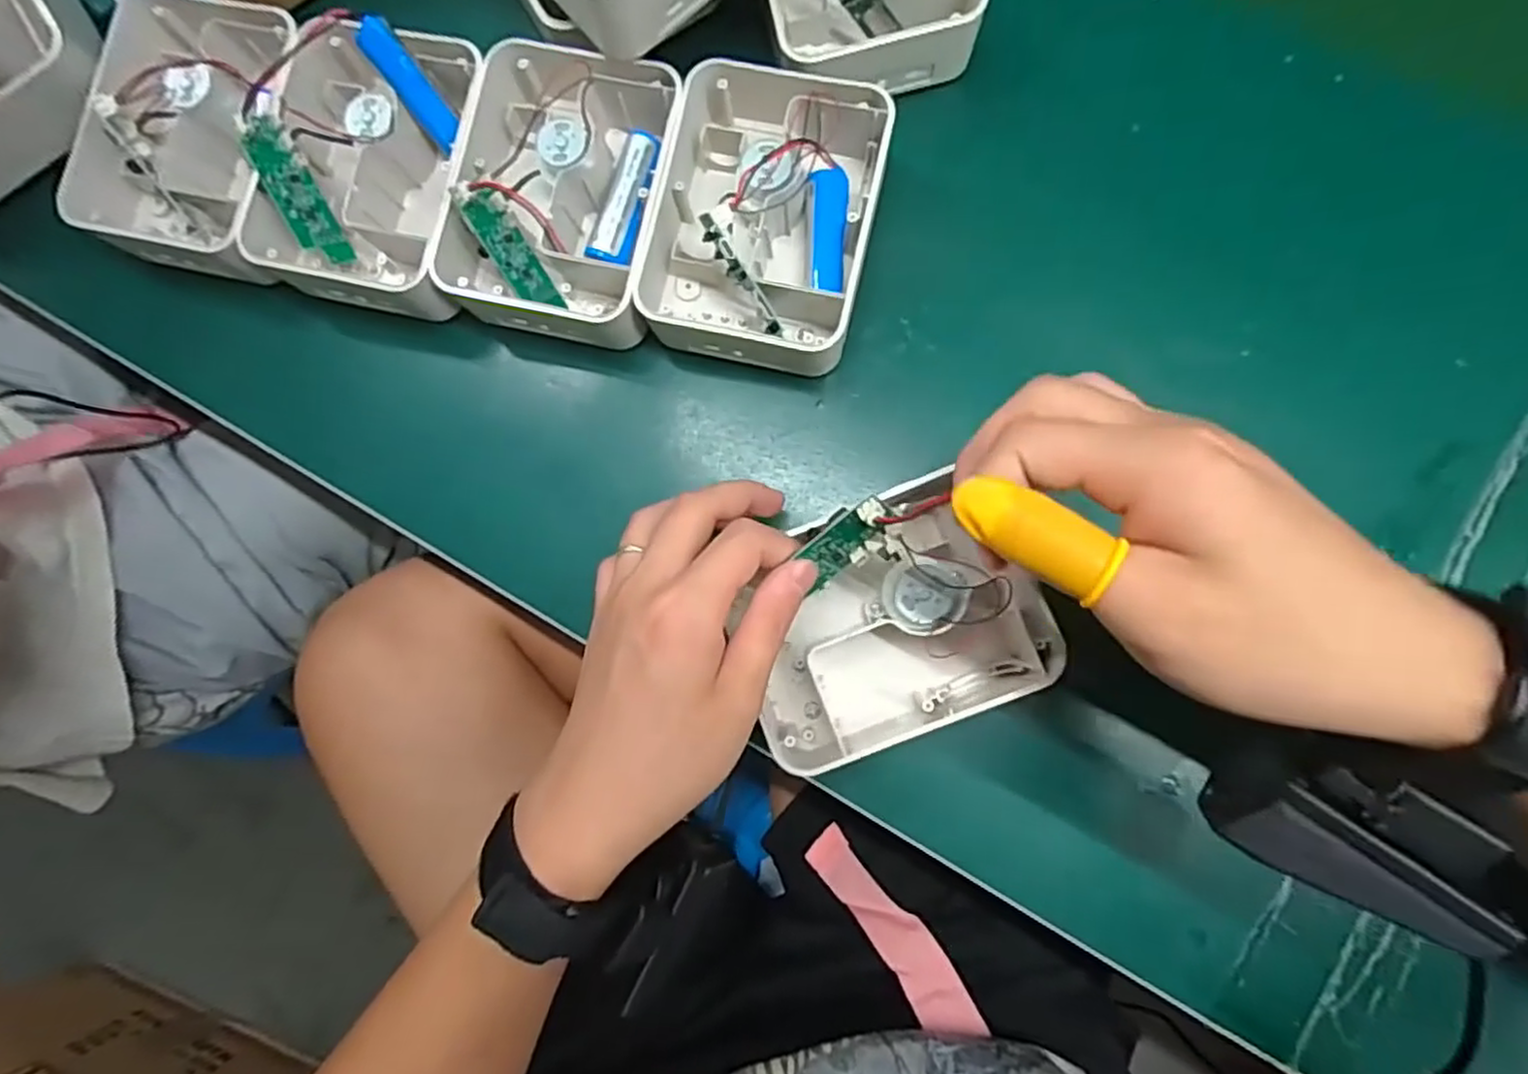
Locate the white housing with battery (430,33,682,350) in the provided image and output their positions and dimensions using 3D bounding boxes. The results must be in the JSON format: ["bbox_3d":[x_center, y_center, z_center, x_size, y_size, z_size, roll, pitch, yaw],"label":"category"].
[{"bbox_3d":[-0.096,-0.165,0.345,0.097,0.041,0.127,13,82,1],"label":"white housing with battery"}]

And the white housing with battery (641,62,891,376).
[{"bbox_3d":[0.002,-0.155,0.336,0.099,0.035,0.134,13,82,1],"label":"white housing with battery"}]

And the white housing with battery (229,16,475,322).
[{"bbox_3d":[-0.198,-0.184,0.355,0.105,0.060,0.126,12,82,1],"label":"white housing with battery"}]

